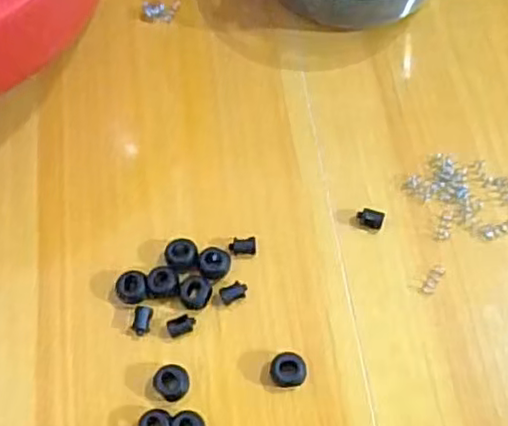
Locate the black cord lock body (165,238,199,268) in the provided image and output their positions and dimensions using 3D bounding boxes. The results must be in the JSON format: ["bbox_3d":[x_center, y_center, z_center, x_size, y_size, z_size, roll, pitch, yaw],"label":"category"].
[{"bbox_3d":[-0.039,0.023,0.358,0.017,0.010,0.018,-1,65,3],"label":"black cord lock body"}]

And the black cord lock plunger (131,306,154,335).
[{"bbox_3d":[-0.059,0.057,0.345,0.009,0.006,0.014,7,66,7],"label":"black cord lock plunger"}]

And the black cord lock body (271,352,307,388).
[{"bbox_3d":[0.018,0.079,0.328,0.017,0.012,0.016,3,65,5],"label":"black cord lock body"}]

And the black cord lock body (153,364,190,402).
[{"bbox_3d":[-0.041,0.085,0.329,0.016,0.012,0.017,-1,65,3],"label":"black cord lock body"}]

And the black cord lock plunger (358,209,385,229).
[{"bbox_3d":[0.064,0.004,0.363,0.015,0.009,0.008,11,66,9],"label":"black cord lock plunger"}]

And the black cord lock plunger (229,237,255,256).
[{"bbox_3d":[-0.006,0.019,0.360,0.014,0.006,0.009,-6,65,1],"label":"black cord lock plunger"}]

